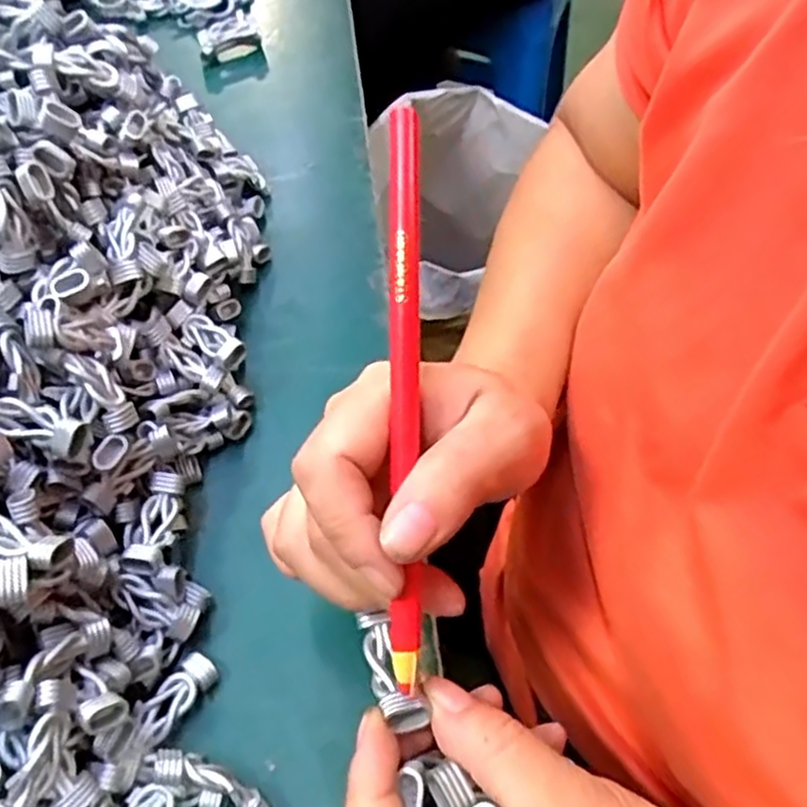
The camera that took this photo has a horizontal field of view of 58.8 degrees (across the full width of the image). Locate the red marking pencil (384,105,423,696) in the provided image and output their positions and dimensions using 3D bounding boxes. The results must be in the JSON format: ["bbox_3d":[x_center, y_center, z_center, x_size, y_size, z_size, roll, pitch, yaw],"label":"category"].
[{"bbox_3d":[0.000,-0.002,0.208,0.009,0.007,0.166,0,89,-1],"label":"red marking pencil"}]

